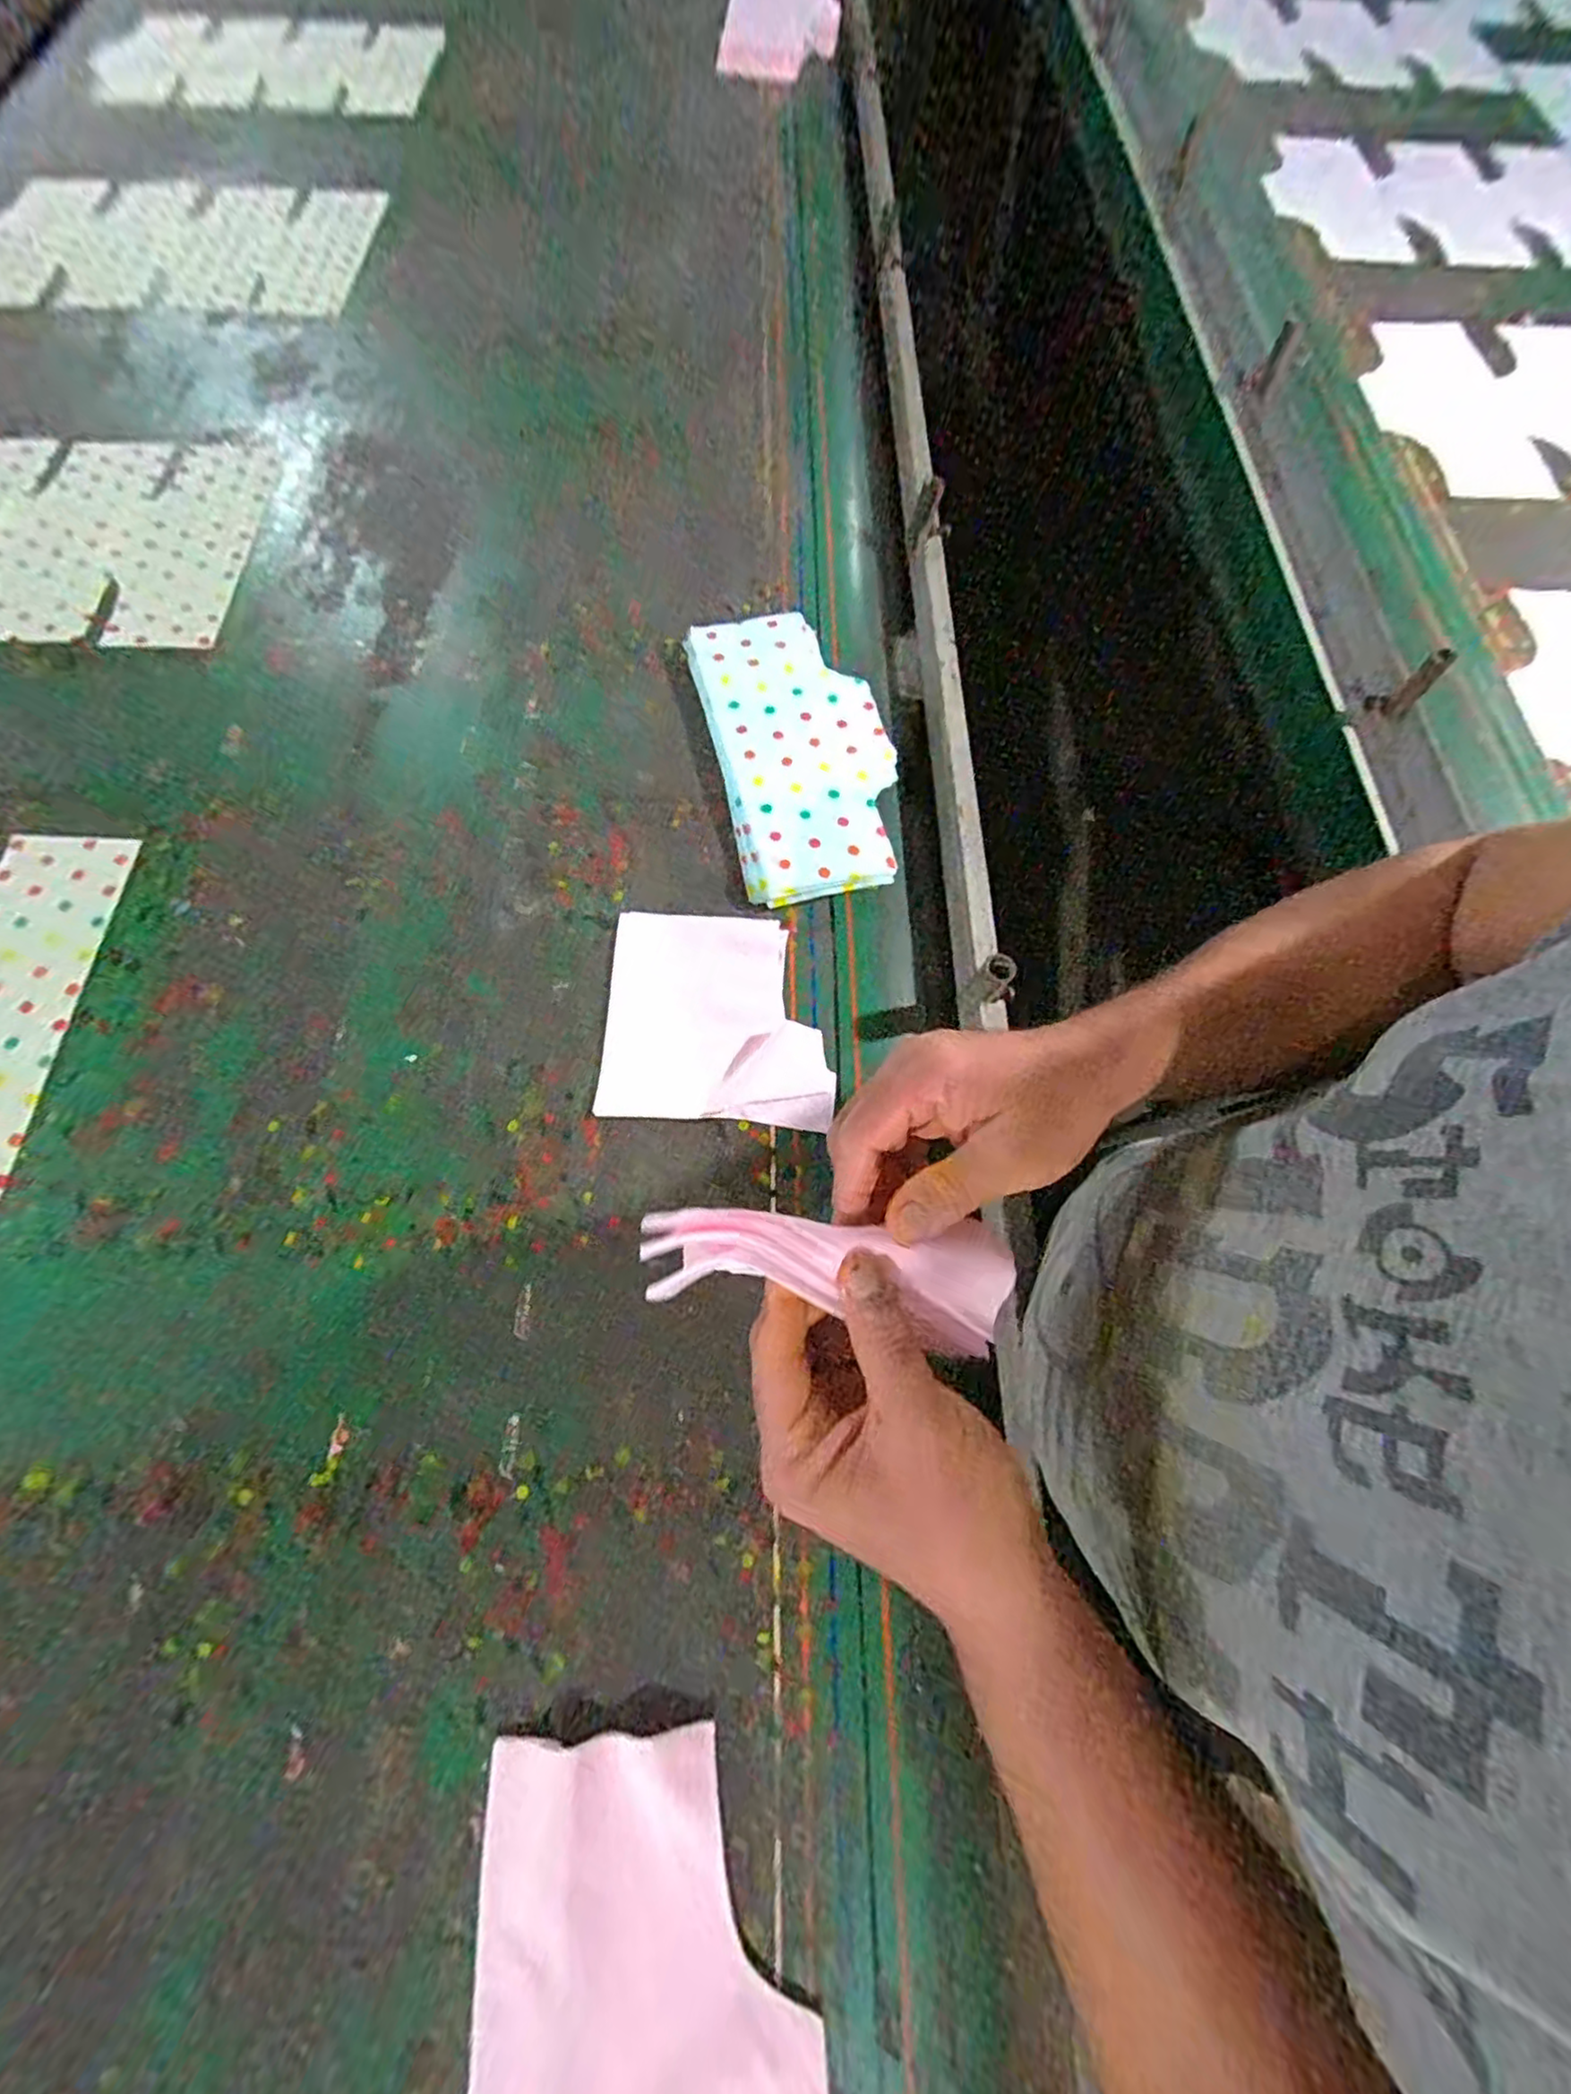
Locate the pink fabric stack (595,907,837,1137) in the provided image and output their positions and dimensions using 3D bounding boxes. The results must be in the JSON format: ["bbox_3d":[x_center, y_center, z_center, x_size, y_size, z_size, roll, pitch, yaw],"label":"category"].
[{"bbox_3d":[-0.049,-0.025,0.515,0.165,0.012,0.159,3,68,2],"label":"pink fabric stack"}]

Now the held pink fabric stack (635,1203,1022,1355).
[{"bbox_3d":[0.019,0.093,0.297,0.157,0.023,0.049,11,68,-5],"label":"held pink fabric stack"}]

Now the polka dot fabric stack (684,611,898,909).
[{"bbox_3d":[0.011,-0.254,0.590,0.140,0.018,0.286,-13,68,-4],"label":"polka dot fabric stack"}]

